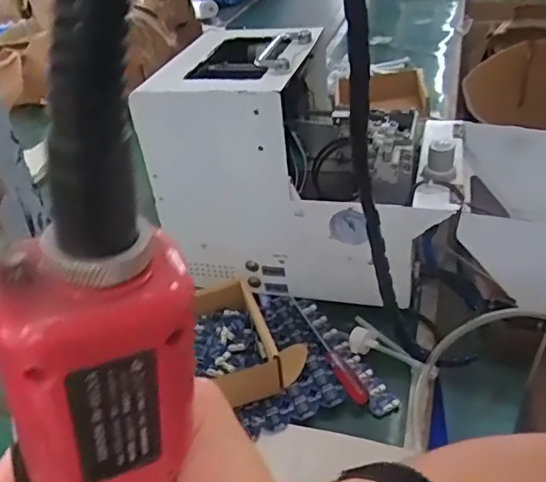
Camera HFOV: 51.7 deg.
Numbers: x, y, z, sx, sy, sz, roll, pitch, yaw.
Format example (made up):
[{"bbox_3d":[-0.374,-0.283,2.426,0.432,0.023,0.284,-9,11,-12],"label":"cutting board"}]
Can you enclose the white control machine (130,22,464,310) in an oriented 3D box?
[{"bbox_3d":[0.052,-0.093,0.680,0.333,0.269,0.211,4,37,16],"label":"white control machine"}]

